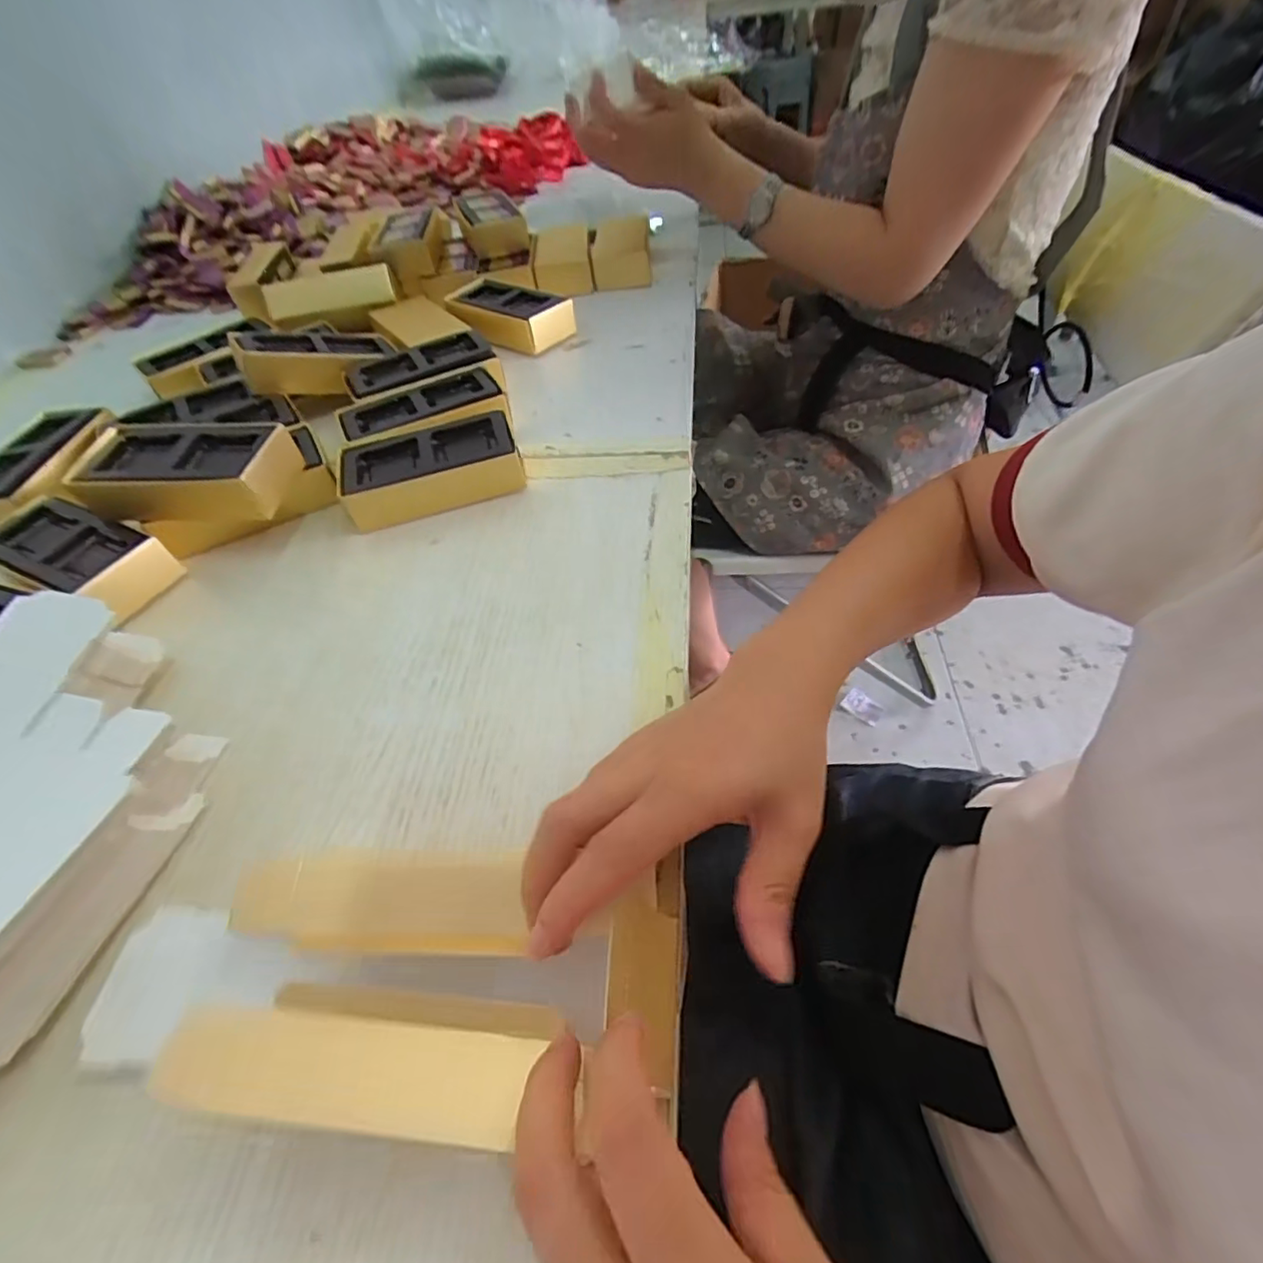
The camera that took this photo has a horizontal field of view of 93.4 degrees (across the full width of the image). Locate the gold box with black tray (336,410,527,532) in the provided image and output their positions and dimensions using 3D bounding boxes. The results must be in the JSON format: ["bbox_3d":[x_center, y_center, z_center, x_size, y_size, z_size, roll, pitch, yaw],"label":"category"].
[{"bbox_3d":[-0.134,-0.107,0.401,0.116,0.038,0.056,-14,51,-5],"label":"gold box with black tray"}]

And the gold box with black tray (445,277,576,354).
[{"bbox_3d":[-0.115,-0.289,0.546,0.120,0.035,0.060,28,59,26],"label":"gold box with black tray"}]

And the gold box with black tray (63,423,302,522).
[{"bbox_3d":[-0.275,-0.097,0.369,0.120,0.036,0.059,1,51,7],"label":"gold box with black tray"}]

